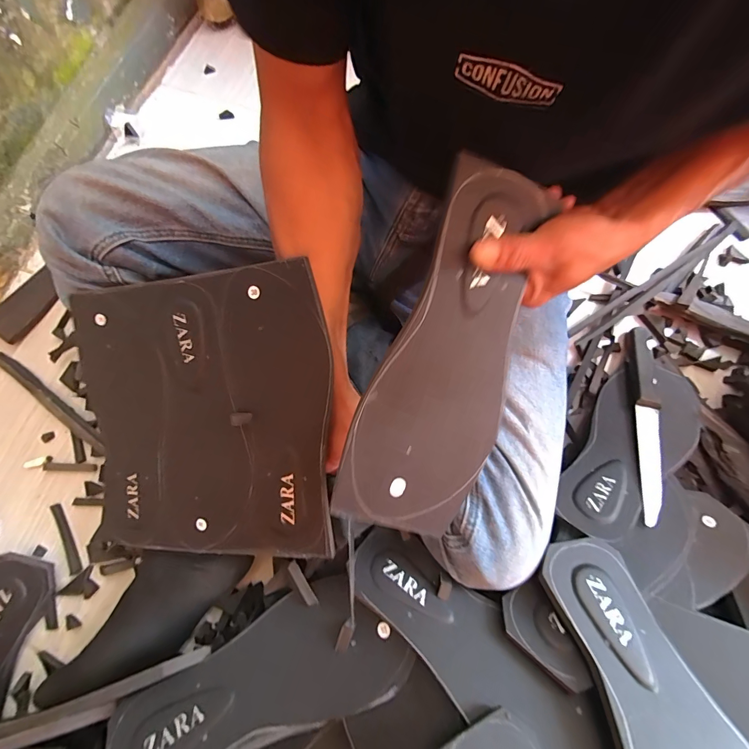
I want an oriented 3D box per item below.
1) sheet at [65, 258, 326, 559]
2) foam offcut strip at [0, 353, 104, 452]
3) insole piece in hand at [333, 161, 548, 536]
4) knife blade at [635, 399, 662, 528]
[{"bbox_3d":[-0.161,0.041,0.332,0.252,0.008,0.251,-3,96,14],"label":"sheet"},{"bbox_3d":[-0.428,0.030,0.468,0.210,0.017,0.018,35,78,10],"label":"foam offcut strip"},{"bbox_3d":[0.055,-0.011,0.255,0.097,0.015,0.253,19,92,-9],"label":"insole piece in hand"},{"bbox_3d":[0.293,0.089,0.385,0.022,0.005,0.147,6,52,32],"label":"knife blade"}]

